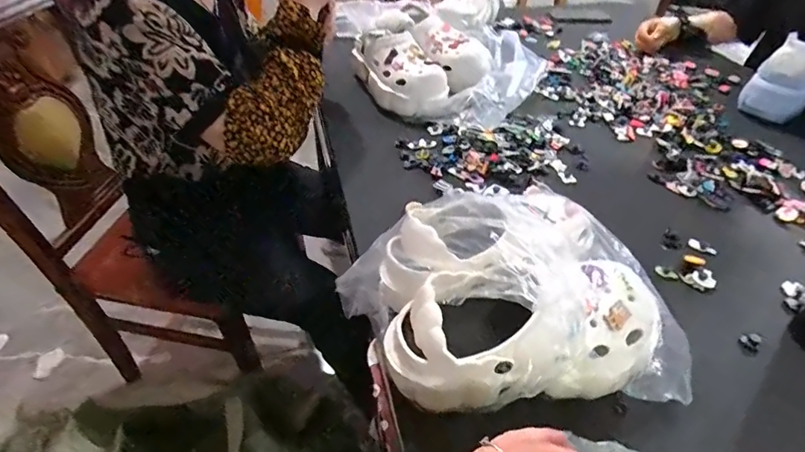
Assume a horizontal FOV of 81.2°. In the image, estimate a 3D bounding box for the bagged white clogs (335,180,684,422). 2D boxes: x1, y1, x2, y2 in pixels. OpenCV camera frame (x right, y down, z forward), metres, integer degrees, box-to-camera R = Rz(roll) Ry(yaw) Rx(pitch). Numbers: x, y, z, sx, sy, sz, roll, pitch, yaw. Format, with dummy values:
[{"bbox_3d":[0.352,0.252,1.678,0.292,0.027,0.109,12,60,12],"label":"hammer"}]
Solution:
[{"bbox_3d":[0.114,0.054,0.473,0.297,0.124,0.225,-3,43,-8],"label":"bagged white clogs"}]

